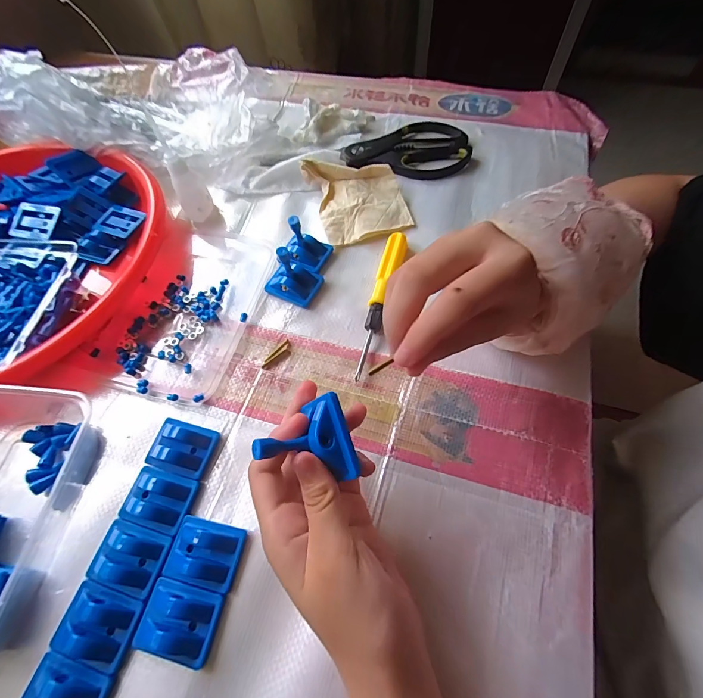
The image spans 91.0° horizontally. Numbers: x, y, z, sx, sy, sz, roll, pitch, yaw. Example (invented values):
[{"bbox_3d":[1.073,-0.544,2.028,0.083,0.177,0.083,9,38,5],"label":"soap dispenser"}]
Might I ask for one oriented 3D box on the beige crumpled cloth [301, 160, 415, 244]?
[{"bbox_3d":[0.006,-0.150,0.340,0.084,0.027,0.093,-16,63,-5],"label":"beige crumpled cloth"}]

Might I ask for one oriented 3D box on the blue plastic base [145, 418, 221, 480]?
[{"bbox_3d":[-0.120,0.068,0.243,0.043,0.016,0.034,13,64,10],"label":"blue plastic base"}]

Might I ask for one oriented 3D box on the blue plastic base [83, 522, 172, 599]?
[{"bbox_3d":[-0.138,0.126,0.210,0.042,0.010,0.034,13,64,10],"label":"blue plastic base"}]

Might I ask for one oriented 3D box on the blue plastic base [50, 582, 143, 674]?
[{"bbox_3d":[-0.147,0.156,0.198,0.045,0.015,0.035,12,64,9],"label":"blue plastic base"}]

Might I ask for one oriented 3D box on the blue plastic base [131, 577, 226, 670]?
[{"bbox_3d":[-0.099,0.153,0.195,0.045,0.013,0.035,10,64,8],"label":"blue plastic base"}]

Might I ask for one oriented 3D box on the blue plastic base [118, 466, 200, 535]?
[{"bbox_3d":[-0.128,0.098,0.227,0.042,0.012,0.033,14,65,10],"label":"blue plastic base"}]

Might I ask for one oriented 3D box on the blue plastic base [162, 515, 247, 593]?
[{"bbox_3d":[-0.090,0.122,0.208,0.044,0.012,0.033,10,64,8],"label":"blue plastic base"}]

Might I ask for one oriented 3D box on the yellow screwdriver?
[{"bbox_3d":[0.023,-0.041,0.287,0.017,0.017,0.141,14,65,10],"label":"yellow screwdriver"}]

